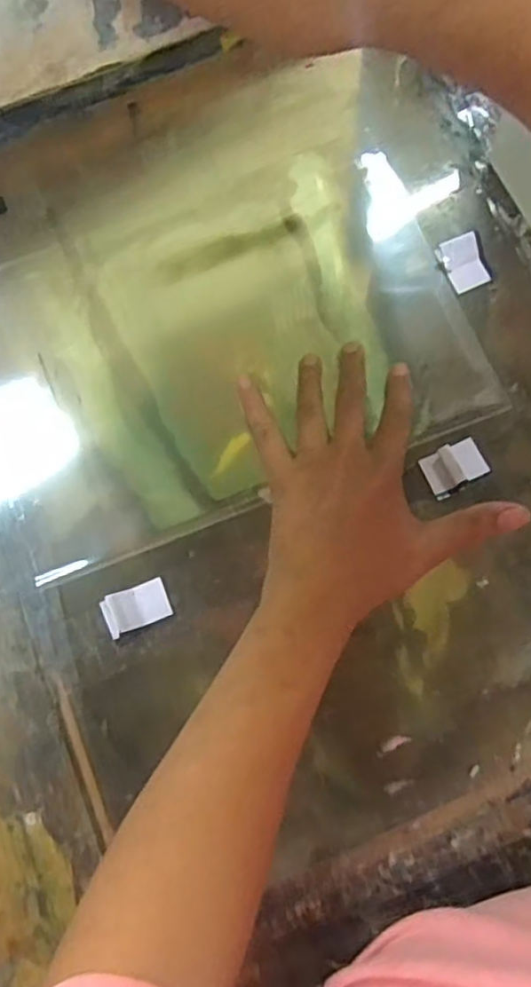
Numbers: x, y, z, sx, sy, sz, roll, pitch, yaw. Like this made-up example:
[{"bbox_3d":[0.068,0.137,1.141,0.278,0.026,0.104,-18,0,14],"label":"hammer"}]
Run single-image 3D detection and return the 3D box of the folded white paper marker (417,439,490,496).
[{"bbox_3d":[0.128,-0.020,0.444,0.040,0.016,0.028,-24,76,-2],"label":"folded white paper marker"}]

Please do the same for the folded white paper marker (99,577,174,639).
[{"bbox_3d":[-0.086,0.075,0.439,0.043,0.005,0.027,-23,76,-2],"label":"folded white paper marker"}]

